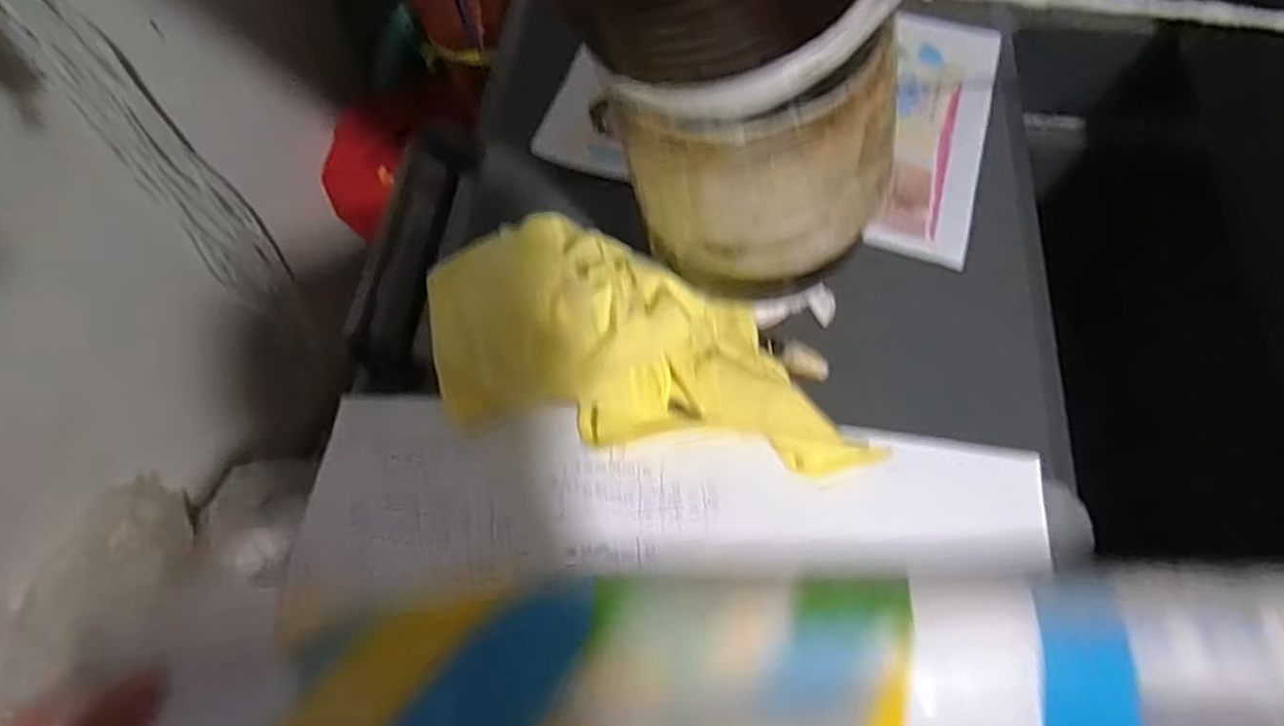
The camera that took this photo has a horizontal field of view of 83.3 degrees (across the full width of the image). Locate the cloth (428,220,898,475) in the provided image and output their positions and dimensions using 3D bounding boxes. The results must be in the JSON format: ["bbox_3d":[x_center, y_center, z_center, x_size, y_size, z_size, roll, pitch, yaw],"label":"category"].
[{"bbox_3d":[-0.003,-0.011,0.389,0.248,0.082,0.102,9,65,5],"label":"cloth"}]

